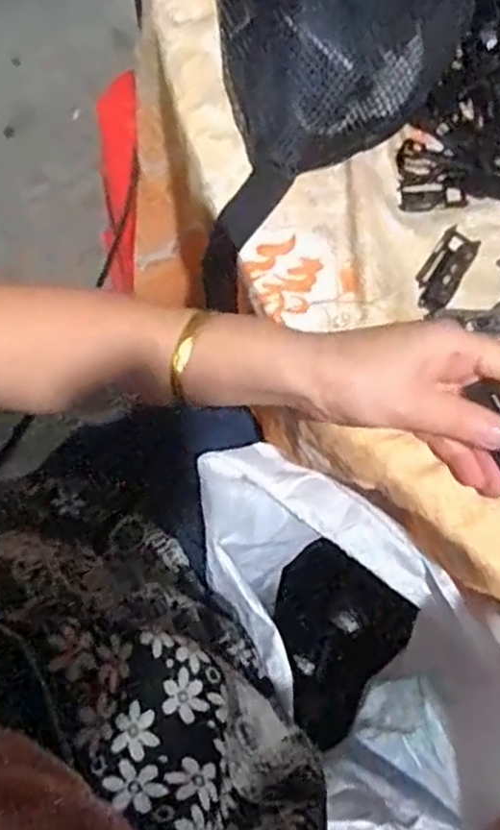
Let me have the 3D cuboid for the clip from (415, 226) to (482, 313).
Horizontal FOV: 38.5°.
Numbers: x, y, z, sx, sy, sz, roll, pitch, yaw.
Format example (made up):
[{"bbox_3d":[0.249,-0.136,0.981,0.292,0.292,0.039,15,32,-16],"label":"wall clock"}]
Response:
[{"bbox_3d":[0.112,-0.083,0.413,0.023,0.010,0.047,31,79,8],"label":"clip"}]

